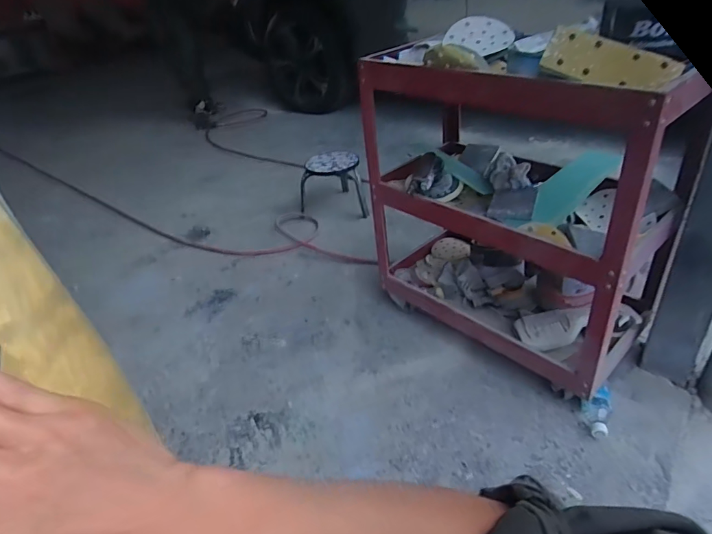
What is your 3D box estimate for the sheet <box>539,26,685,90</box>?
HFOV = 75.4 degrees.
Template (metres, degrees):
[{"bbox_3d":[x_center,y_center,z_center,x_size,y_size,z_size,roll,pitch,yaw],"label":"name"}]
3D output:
[{"bbox_3d":[0.403,-0.328,0.731,0.196,0.019,0.076,23,89,17],"label":"sheet"}]

